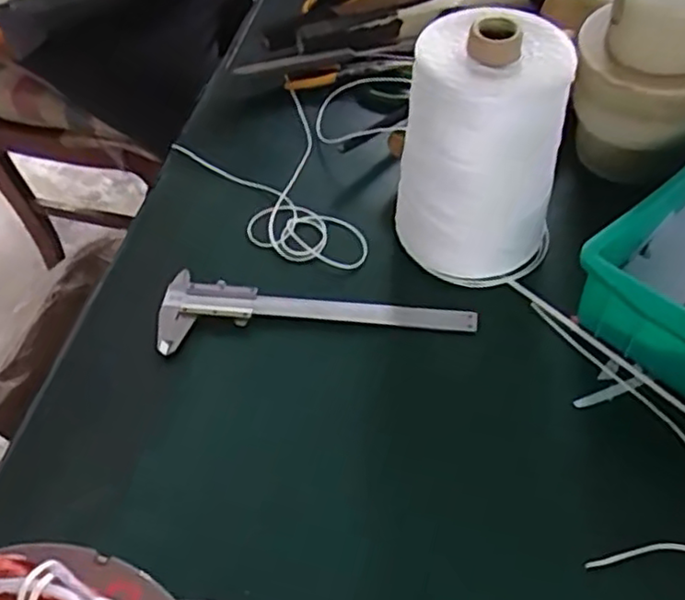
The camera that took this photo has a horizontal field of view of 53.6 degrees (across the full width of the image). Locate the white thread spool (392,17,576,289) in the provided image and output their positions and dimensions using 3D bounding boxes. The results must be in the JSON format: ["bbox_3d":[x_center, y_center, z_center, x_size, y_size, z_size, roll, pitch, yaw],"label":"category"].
[{"bbox_3d":[0.087,-0.097,0.457,0.101,0.166,0.089,1,52,7],"label":"white thread spool"}]

